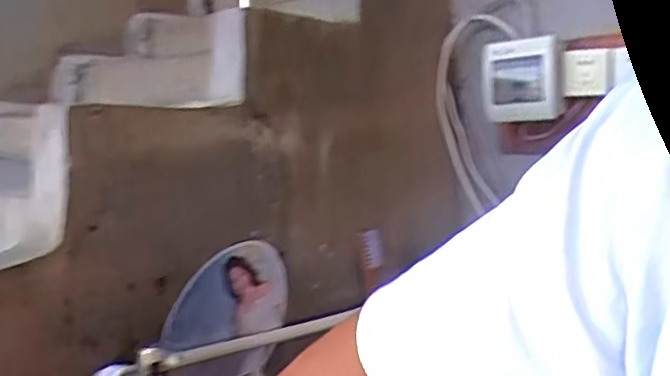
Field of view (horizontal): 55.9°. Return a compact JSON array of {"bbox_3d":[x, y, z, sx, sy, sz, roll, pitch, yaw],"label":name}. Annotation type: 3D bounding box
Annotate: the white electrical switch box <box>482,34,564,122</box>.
[{"bbox_3d":[0.377,-0.218,1.269,0.154,0.156,0.046,1,5,14],"label":"white electrical switch box"}]

